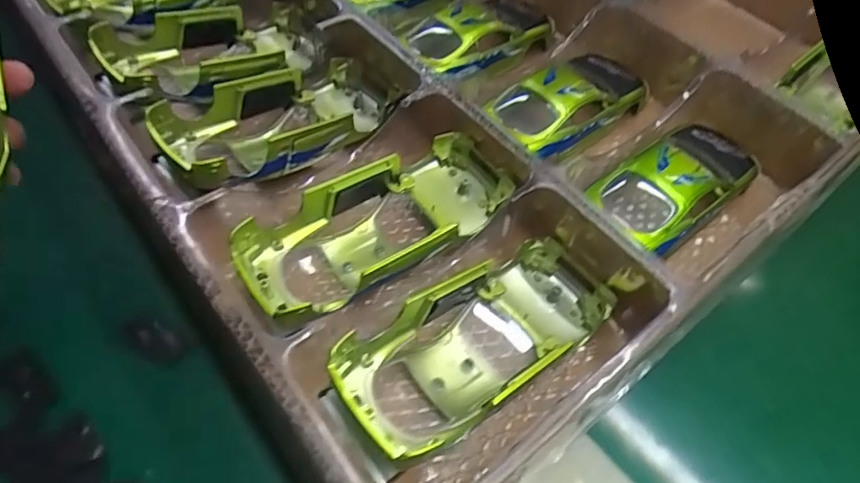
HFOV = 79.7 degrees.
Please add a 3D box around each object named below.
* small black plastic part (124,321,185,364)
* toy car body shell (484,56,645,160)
[{"bbox_3d":[-0.128,0.045,0.239,0.032,0.004,0.016,24,58,12],"label":"small black plastic part"},{"bbox_3d":[0.082,-0.085,0.311,0.107,0.033,0.048,-34,64,-24],"label":"toy car body shell"}]

